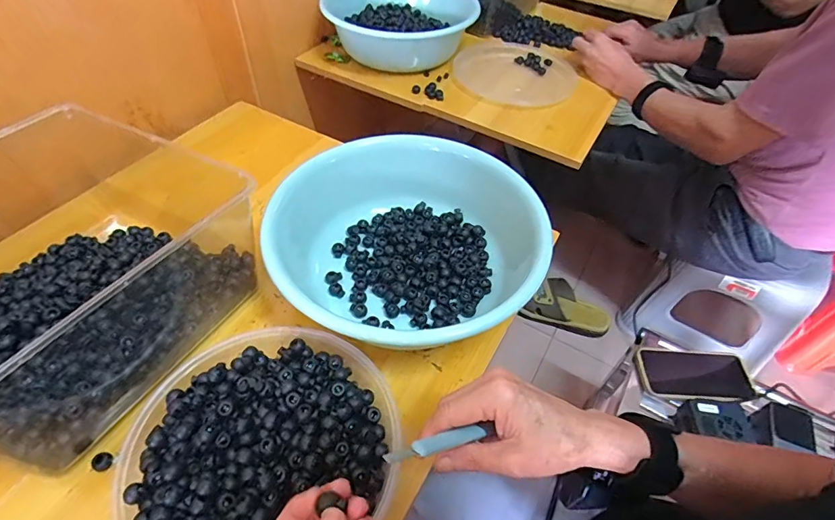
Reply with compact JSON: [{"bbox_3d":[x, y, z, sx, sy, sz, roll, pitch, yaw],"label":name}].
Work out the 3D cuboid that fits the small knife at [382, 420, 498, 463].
[{"bbox_3d":[0.015,0.121,0.297,0.086,0.007,0.012,1,45,-38],"label":"small knife"}]

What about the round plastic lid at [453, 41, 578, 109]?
[{"bbox_3d":[0.197,-0.380,0.900,0.234,0.025,0.234,2,50,-2],"label":"round plastic lid"}]

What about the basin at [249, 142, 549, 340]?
[{"bbox_3d":[-0.015,-0.017,0.525,0.272,0.099,0.299,36,57,23],"label":"basin"}]

